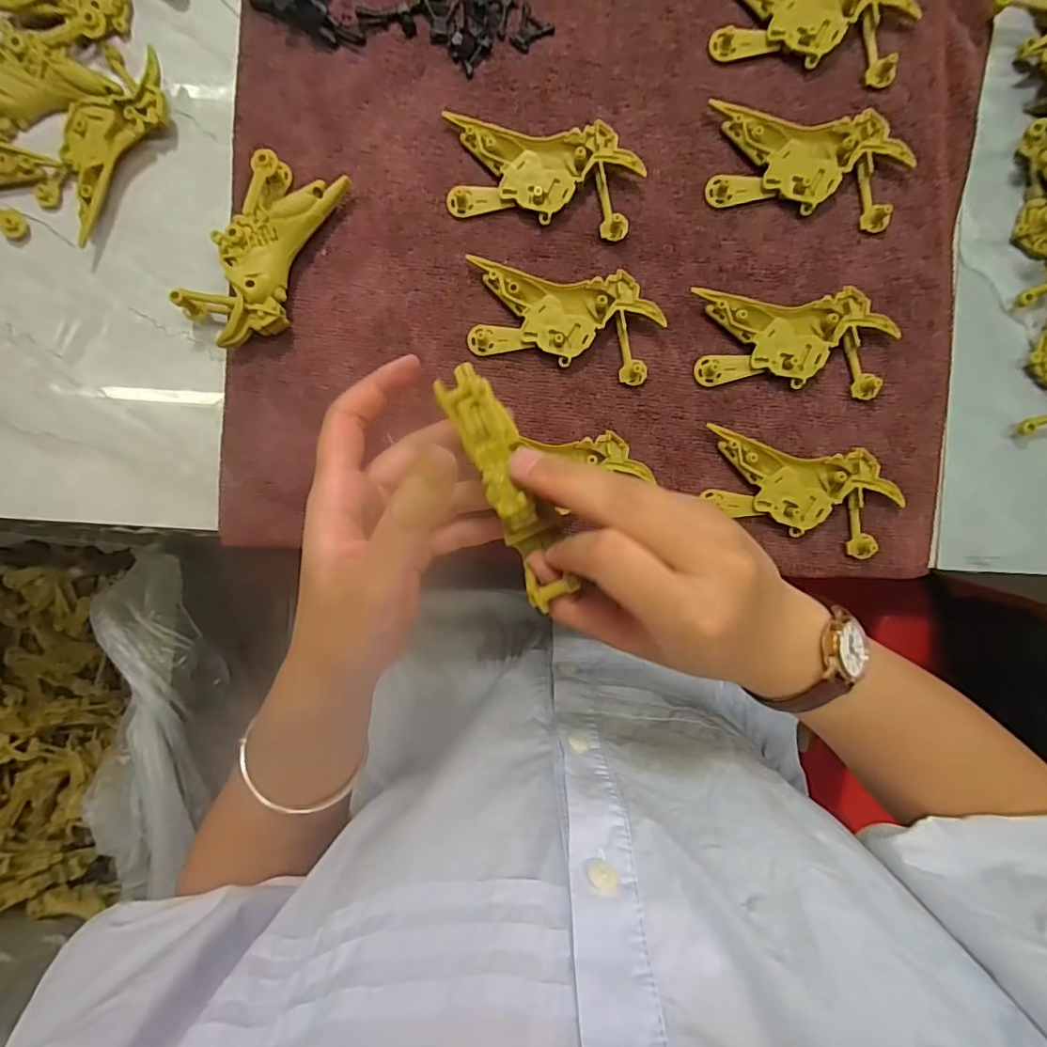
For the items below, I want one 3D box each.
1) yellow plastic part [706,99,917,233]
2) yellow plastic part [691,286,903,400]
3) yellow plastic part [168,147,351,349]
[{"bbox_3d":[0.147,-0.188,0.279,0.097,0.012,0.050,11,93,0],"label":"yellow plastic part"},{"bbox_3d":[0.141,-0.097,0.284,0.099,0.011,0.049,5,93,0],"label":"yellow plastic part"},{"bbox_3d":[-0.134,-0.140,0.278,0.048,0.024,0.098,30,93,-1],"label":"yellow plastic part"}]

